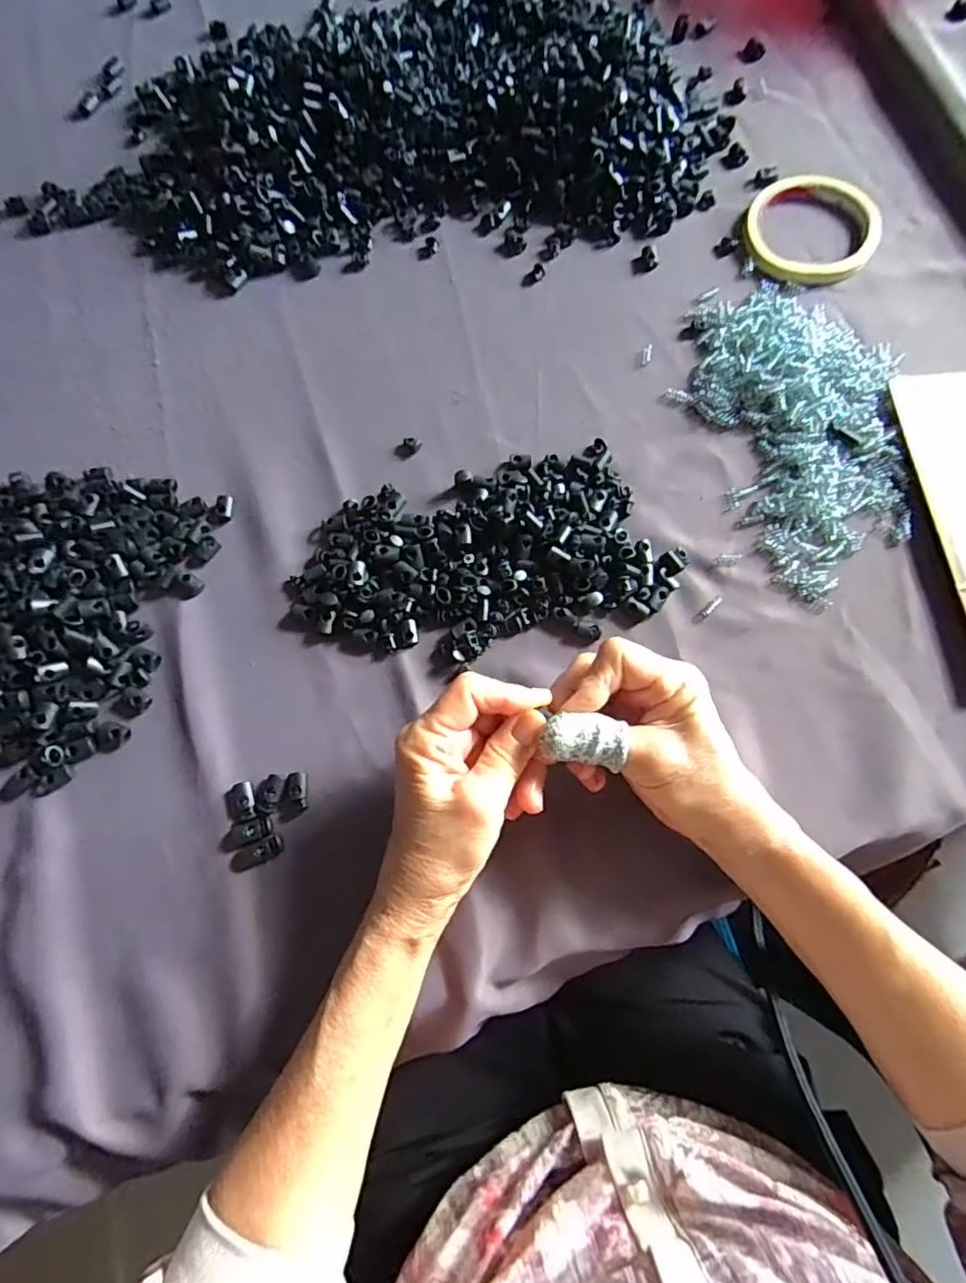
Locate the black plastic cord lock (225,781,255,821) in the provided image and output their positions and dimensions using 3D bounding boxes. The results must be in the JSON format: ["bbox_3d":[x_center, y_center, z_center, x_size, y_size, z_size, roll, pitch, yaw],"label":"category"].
[{"bbox_3d":[-0.133,0.088,0.317,0.016,0.005,0.019,-17,76,-5],"label":"black plastic cord lock"}]

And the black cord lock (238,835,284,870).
[{"bbox_3d":[-0.119,0.113,0.310,0.025,0.006,0.010,-22,77,-6],"label":"black cord lock"}]

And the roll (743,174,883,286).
[{"bbox_3d":[0.233,-0.293,0.414,0.089,0.013,0.090,0,75,-1],"label":"roll"}]

